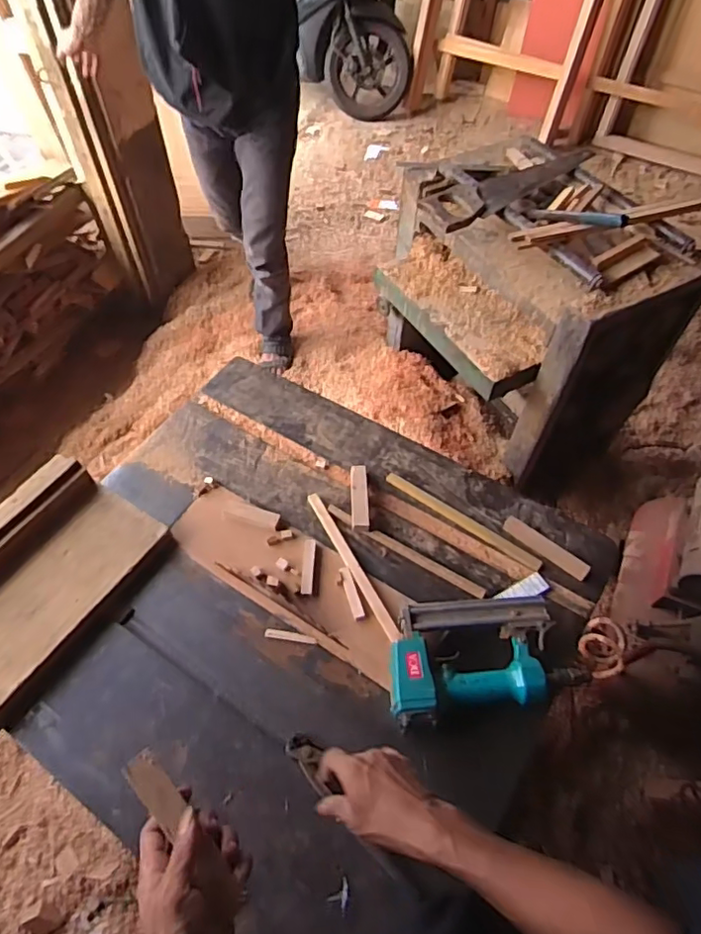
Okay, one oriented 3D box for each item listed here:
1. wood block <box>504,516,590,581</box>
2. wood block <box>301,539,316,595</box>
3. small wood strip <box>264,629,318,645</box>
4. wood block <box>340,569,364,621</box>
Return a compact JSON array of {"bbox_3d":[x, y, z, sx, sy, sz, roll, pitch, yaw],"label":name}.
[{"bbox_3d":[0.294,0.122,0.869,0.136,0.007,0.026,35,96,26],"label":"wood block"},{"bbox_3d":[-0.063,0.150,0.869,0.018,0.011,0.087,2,55,1],"label":"wood block"},{"bbox_3d":[-0.083,0.240,0.809,0.073,0.006,0.012,6,55,3],"label":"small wood strip"},{"bbox_3d":[0.003,0.187,0.845,0.016,0.015,0.081,-14,57,-11],"label":"wood block"}]

